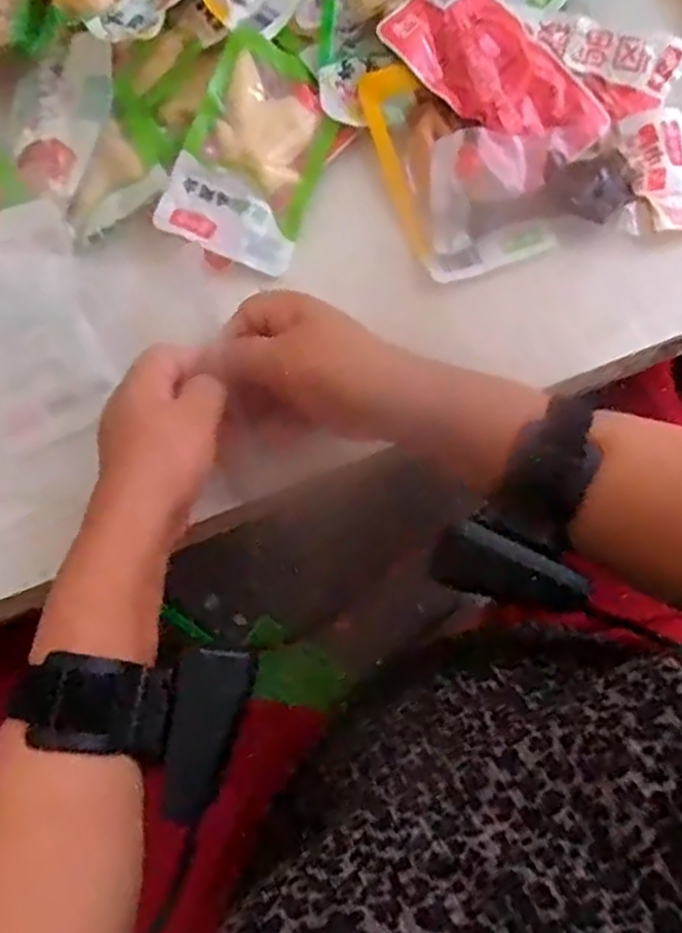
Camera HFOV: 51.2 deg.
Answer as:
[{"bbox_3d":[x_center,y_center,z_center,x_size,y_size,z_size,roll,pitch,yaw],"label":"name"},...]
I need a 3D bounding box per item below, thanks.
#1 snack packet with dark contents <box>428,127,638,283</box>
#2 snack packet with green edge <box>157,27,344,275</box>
[{"bbox_3d":[0.110,-0.166,0.428,0.125,0.023,0.080,-16,75,-3],"label":"snack packet with dark contents"},{"bbox_3d":[-0.052,-0.193,0.434,0.079,0.026,0.135,20,76,7],"label":"snack packet with green edge"}]

